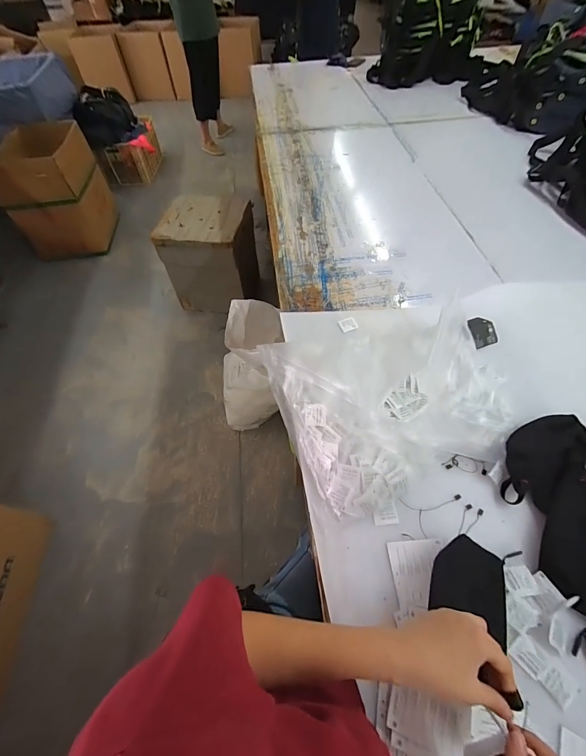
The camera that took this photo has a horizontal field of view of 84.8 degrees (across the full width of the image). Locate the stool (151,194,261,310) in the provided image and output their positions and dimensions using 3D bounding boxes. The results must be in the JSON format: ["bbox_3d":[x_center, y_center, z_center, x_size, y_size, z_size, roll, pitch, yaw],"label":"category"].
[{"bbox_3d":[-0.438,-0.671,1.769,0.411,0.449,0.407,7,56,7],"label":"stool"}]

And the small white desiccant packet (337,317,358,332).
[{"bbox_3d":[0.133,-0.129,0.774,0.039,0.004,0.041,-16,57,-8],"label":"small white desiccant packet"}]

